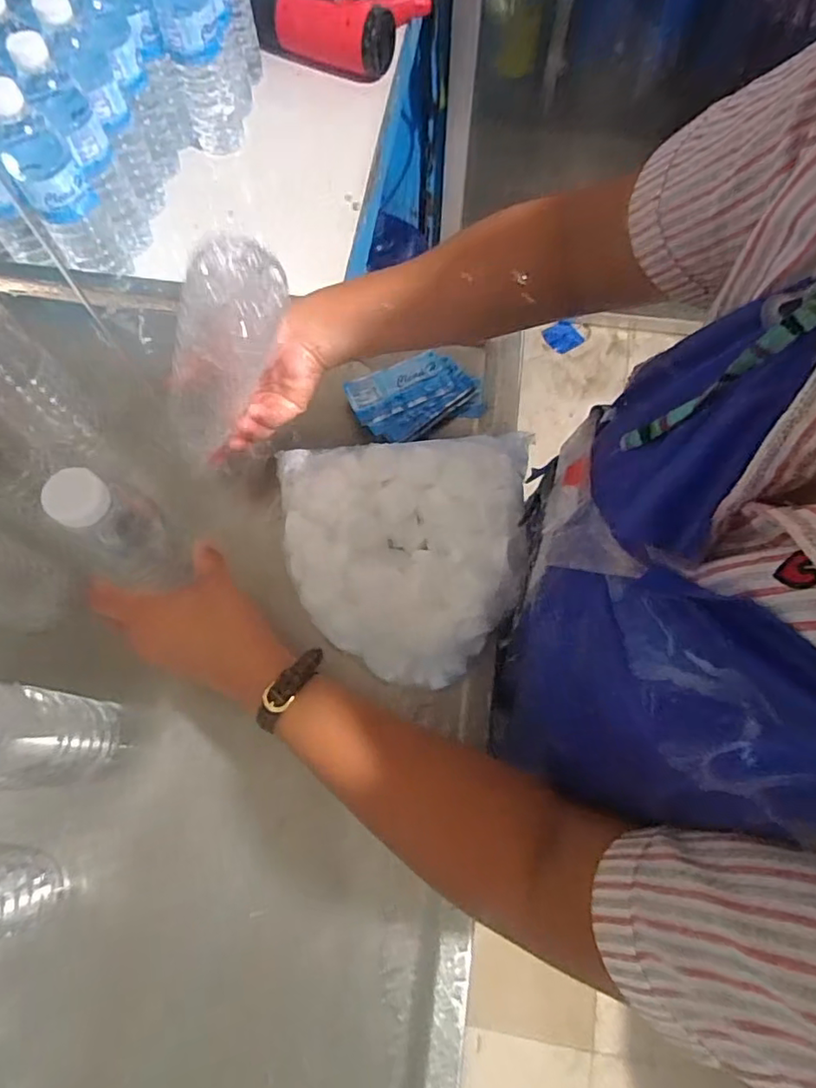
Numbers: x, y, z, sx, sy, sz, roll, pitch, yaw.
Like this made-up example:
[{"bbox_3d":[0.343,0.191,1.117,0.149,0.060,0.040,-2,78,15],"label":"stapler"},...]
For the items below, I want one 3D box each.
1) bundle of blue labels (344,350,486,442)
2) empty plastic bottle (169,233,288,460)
[{"bbox_3d":[0.007,-0.143,0.563,0.122,0.019,0.075,-22,71,-9],"label":"bundle of blue labels"},{"bbox_3d":[-0.141,-0.132,0.429,0.054,0.193,0.055,16,67,-21],"label":"empty plastic bottle"}]

